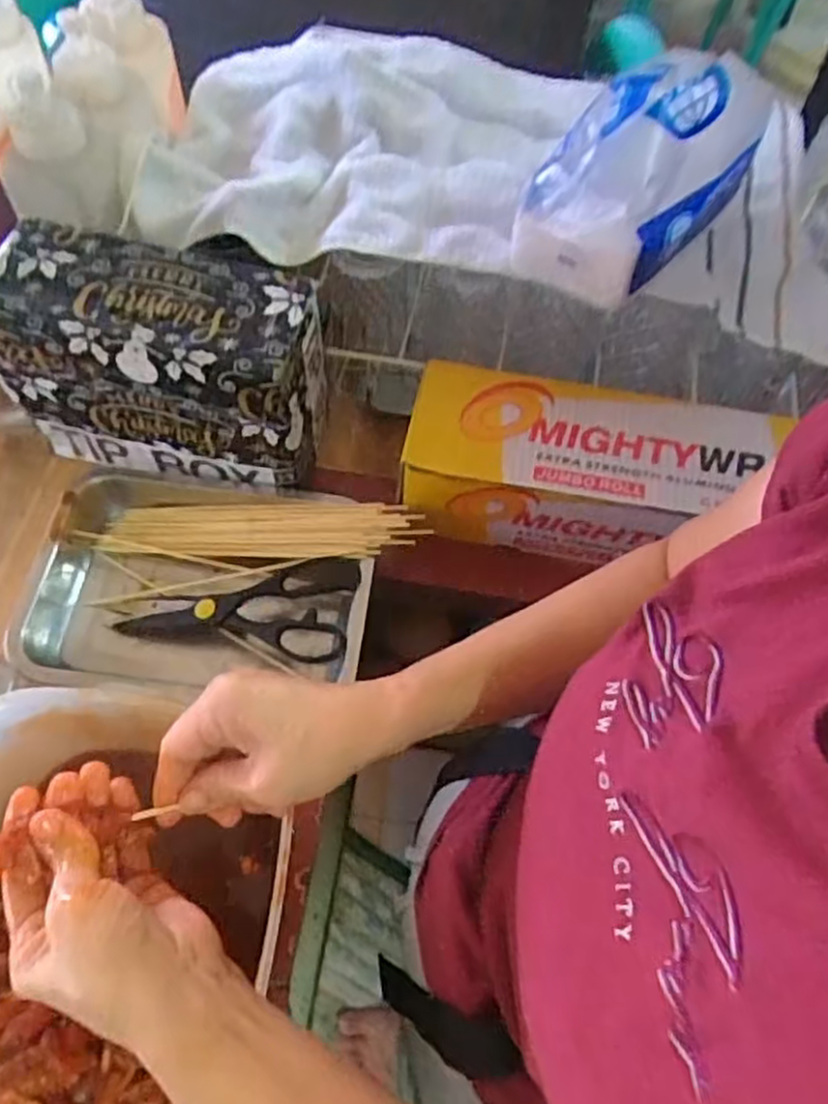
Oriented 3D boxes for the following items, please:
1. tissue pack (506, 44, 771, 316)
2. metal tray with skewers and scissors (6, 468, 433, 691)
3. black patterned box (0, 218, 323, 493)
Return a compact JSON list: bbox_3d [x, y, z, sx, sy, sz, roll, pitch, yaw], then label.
[{"bbox_3d":[0.171,-0.283,0.555,0.104,0.099,0.191,35,65,14],"label":"tissue pack"},{"bbox_3d":[-0.163,0.033,0.613,0.289,0.069,0.183,9,62,1],"label":"metal tray with skewers and scissors"},{"bbox_3d":[-0.199,-0.148,0.606,0.236,0.151,0.104,12,62,3],"label":"black patterned box"}]

